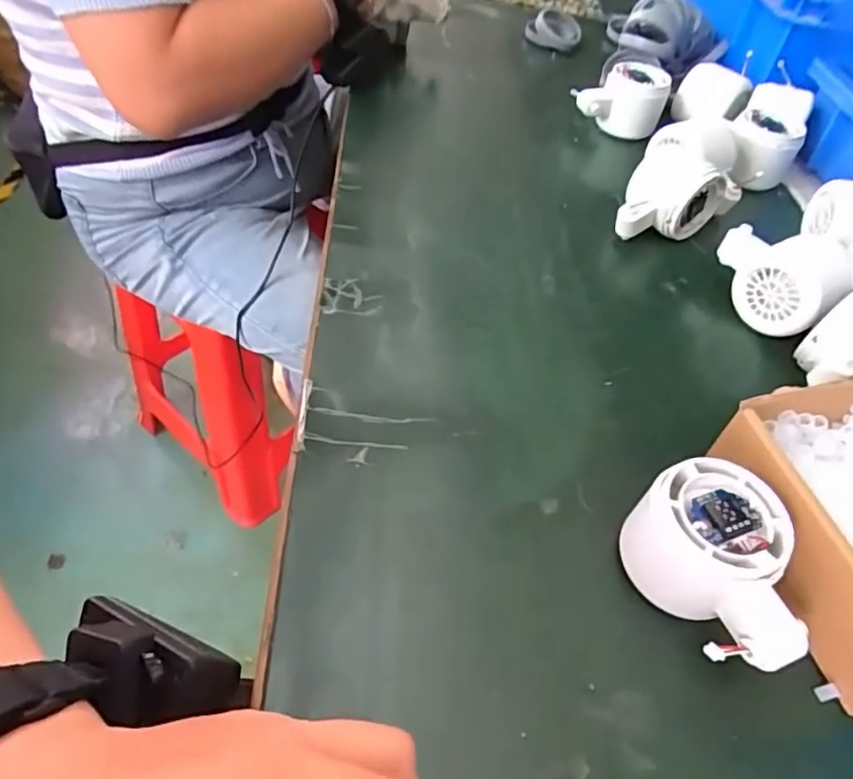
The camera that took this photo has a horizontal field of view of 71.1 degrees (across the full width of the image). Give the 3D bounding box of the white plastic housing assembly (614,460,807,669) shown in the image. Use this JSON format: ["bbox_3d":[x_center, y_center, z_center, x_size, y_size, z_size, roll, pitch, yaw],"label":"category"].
[{"bbox_3d":[0.124,0.077,0.260,0.060,0.048,0.079,3,49,-7],"label":"white plastic housing assembly"}]

